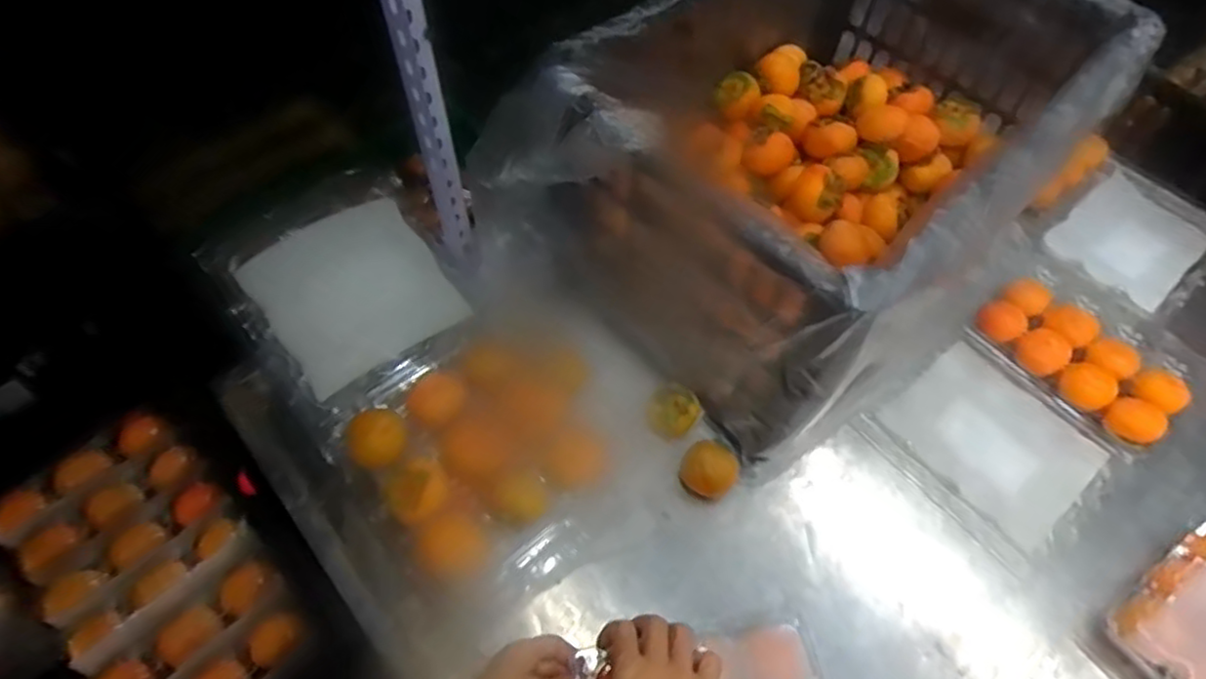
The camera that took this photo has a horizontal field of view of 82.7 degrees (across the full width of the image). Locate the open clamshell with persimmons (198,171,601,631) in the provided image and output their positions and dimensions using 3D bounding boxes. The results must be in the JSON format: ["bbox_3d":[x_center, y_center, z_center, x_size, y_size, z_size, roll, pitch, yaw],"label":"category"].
[{"bbox_3d":[-0.163,0.050,0.669,0.271,0.163,0.398,-38,65,-22],"label":"open clamshell with persimmons"}]

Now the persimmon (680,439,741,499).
[{"bbox_3d":[0.106,0.127,0.670,0.060,0.056,0.049,17,58,10],"label":"persimmon"}]

